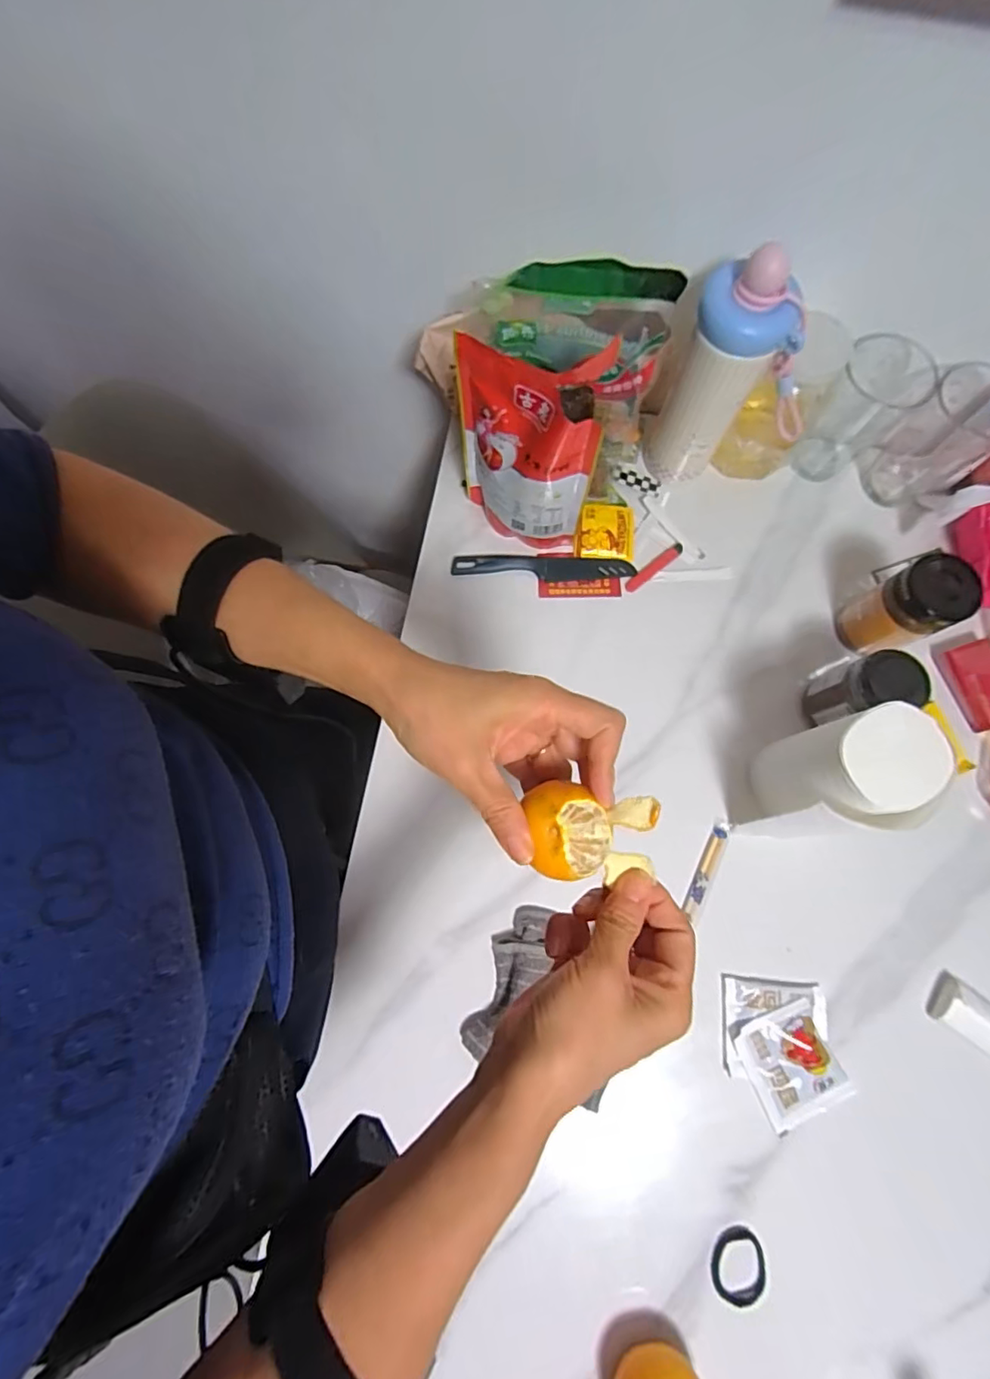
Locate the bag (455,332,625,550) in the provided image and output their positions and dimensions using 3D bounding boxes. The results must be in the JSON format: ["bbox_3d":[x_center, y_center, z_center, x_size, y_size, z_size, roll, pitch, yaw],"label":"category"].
[{"bbox_3d":[0.028,-0.217,0.524,0.122,0.209,0.074,1,75,0],"label":"bag"}]

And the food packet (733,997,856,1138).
[{"bbox_3d":[0.254,0.320,0.480,0.075,0.012,0.087,-24,76,-7],"label":"food packet"}]

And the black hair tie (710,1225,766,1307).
[{"bbox_3d":[0.194,0.462,0.446,0.040,0.009,0.052,7,75,1],"label":"black hair tie"}]

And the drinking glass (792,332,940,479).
[{"bbox_3d":[0.385,-0.294,0.596,0.083,0.127,0.085,0,75,-1],"label":"drinking glass"}]

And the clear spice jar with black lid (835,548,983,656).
[{"bbox_3d":[0.390,-0.077,0.540,0.058,0.113,0.069,-18,76,-6],"label":"clear spice jar with black lid"}]

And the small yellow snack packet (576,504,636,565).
[{"bbox_3d":[0.122,-0.173,0.617,0.061,0.010,0.060,5,75,0],"label":"small yellow snack packet"}]

